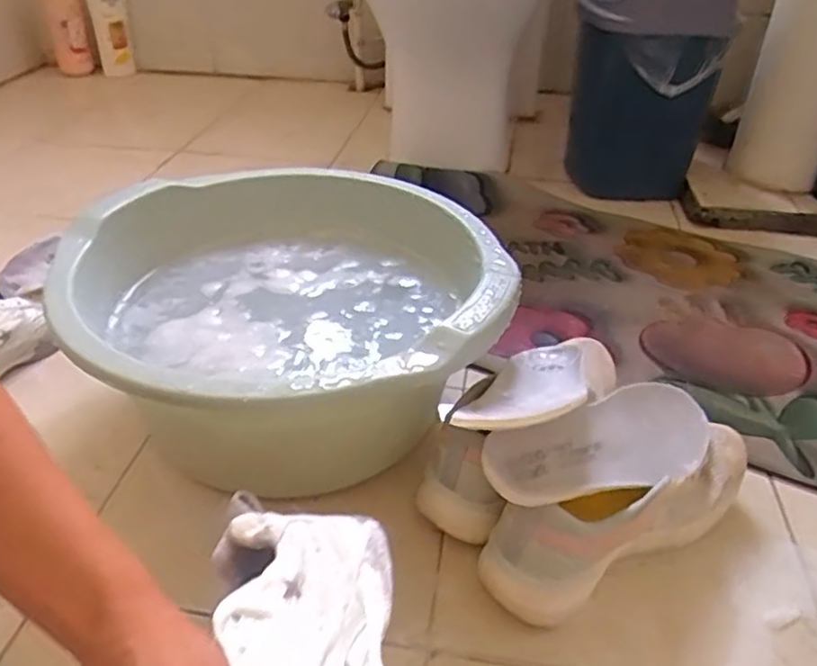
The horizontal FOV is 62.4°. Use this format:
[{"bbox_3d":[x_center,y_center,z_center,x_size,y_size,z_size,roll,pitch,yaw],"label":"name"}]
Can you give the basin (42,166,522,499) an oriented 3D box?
[{"bbox_3d":[-0.111,-0.010,0.656,0.375,0.178,0.385,1,37,-1],"label":"basin"}]

